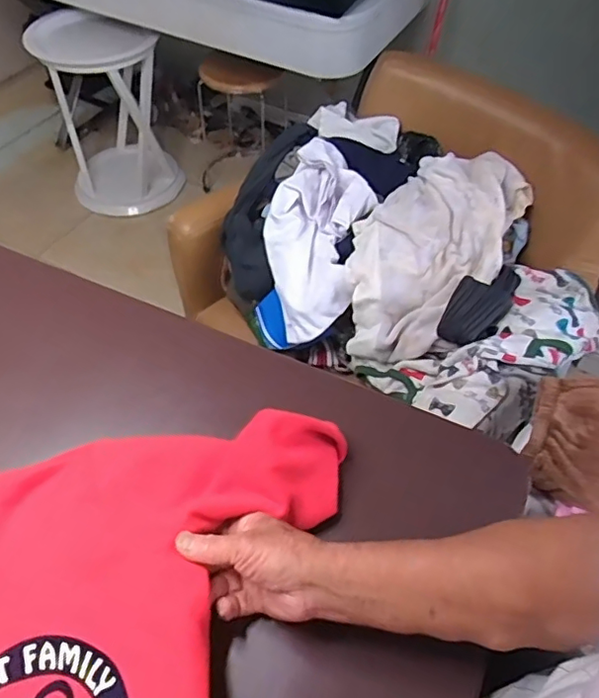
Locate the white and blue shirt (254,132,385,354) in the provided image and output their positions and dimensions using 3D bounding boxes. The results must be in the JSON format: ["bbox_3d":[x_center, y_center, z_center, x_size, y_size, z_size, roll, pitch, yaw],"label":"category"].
[{"bbox_3d":[0.029,-0.187,1.012,0.162,0.086,0.367,11,85,8],"label":"white and blue shirt"}]

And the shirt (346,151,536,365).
[{"bbox_3d":[0.223,-0.178,0.986,0.227,0.131,0.428,33,79,22],"label":"shirt"}]

